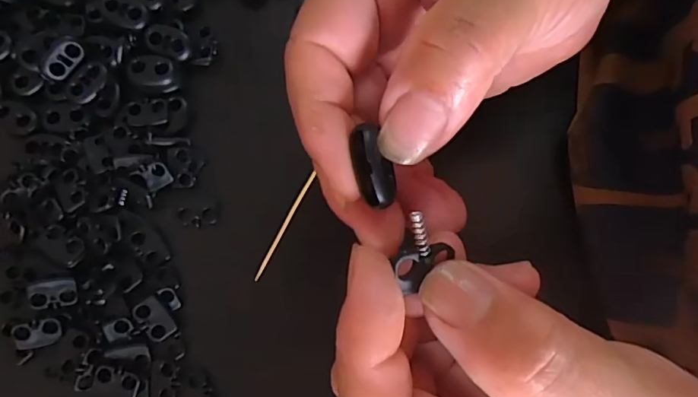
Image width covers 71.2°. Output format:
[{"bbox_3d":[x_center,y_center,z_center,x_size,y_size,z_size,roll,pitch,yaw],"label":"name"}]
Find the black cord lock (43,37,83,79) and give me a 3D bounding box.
[{"bbox_3d":[-0.124,-0.061,0.211,0.012,0.005,0.019,43,84,-27],"label":"black cord lock"}]

